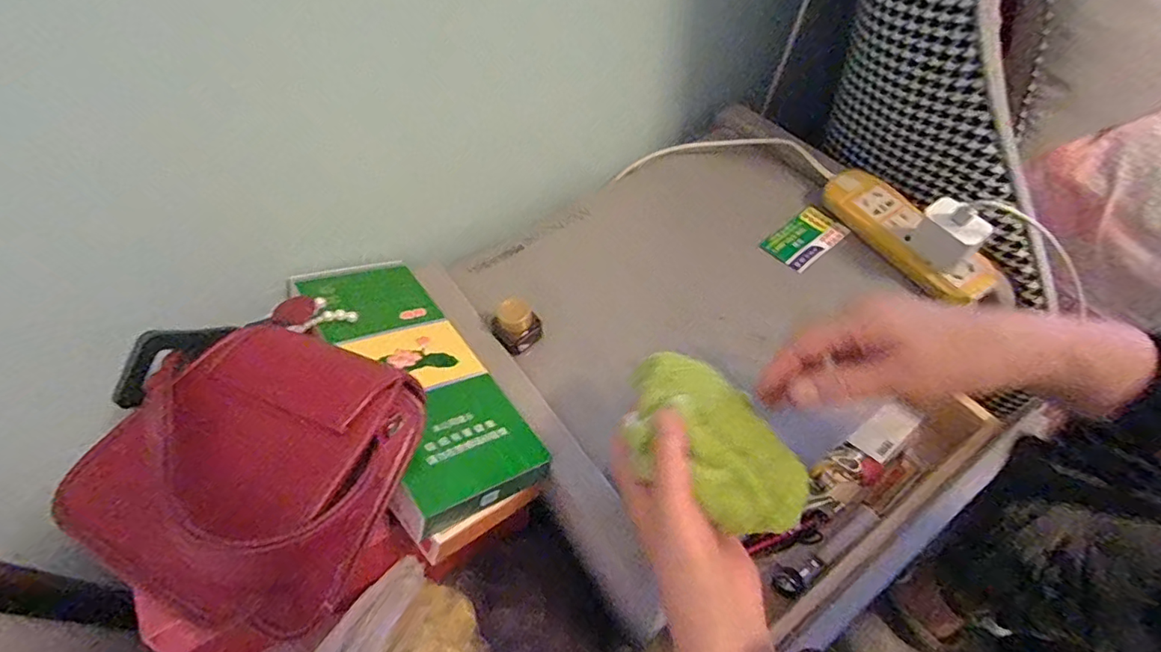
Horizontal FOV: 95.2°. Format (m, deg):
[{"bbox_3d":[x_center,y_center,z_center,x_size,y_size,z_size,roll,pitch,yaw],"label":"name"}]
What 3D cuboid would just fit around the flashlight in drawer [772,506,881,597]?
[{"bbox_3d":[0.253,0.233,0.548,0.136,0.022,0.025,-30,59,-17],"label":"flashlight in drawer"}]

